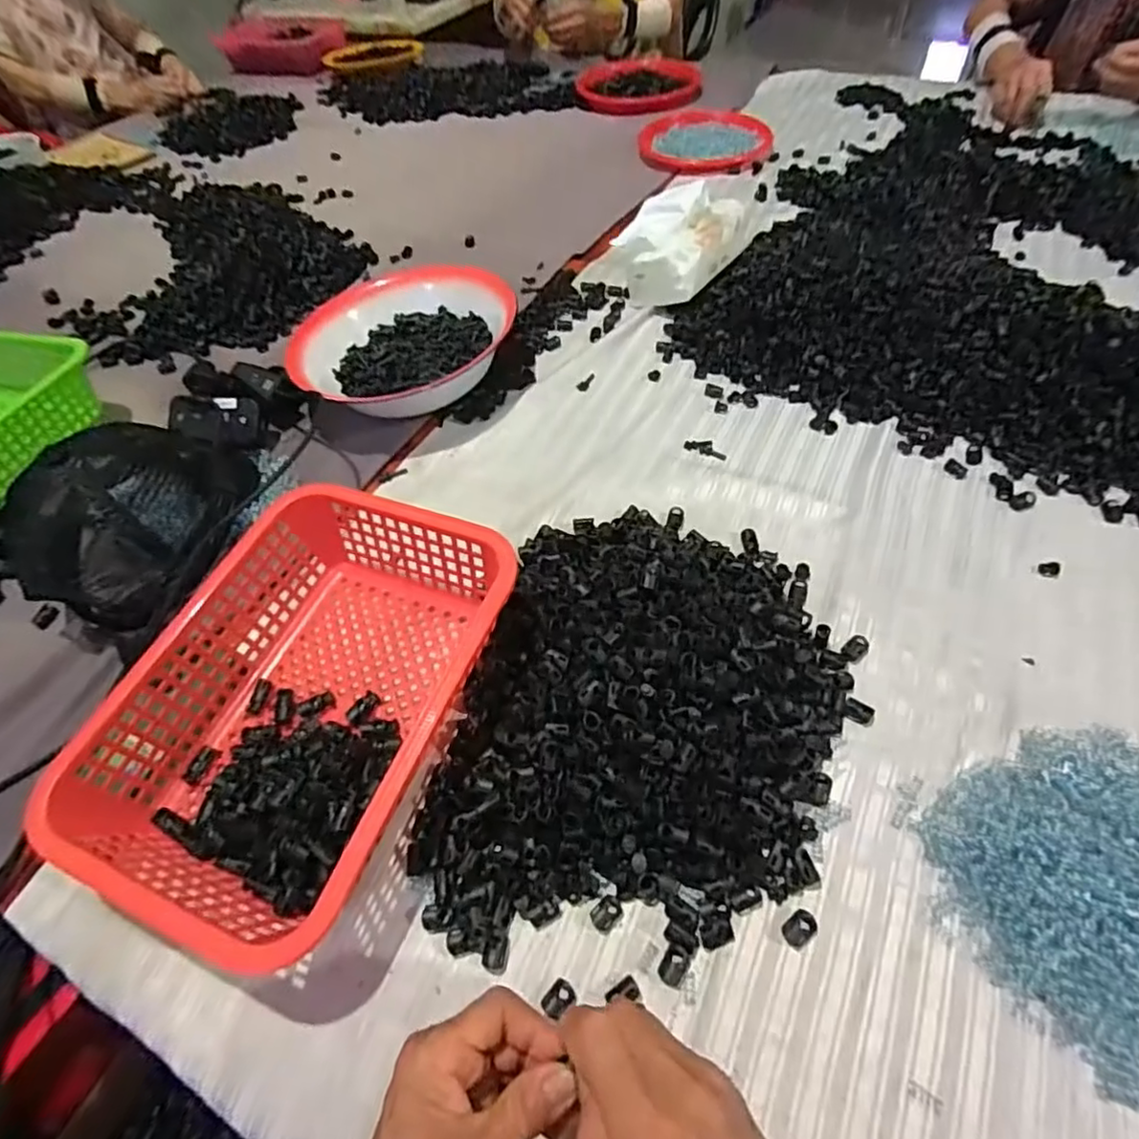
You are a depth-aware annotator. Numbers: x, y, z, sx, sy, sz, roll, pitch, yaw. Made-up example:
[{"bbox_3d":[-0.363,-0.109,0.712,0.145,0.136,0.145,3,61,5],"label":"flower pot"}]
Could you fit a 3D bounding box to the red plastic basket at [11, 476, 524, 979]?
[{"bbox_3d":[-0.179,0.085,0.450,0.214,0.077,0.291,17,58,17],"label":"red plastic basket"}]

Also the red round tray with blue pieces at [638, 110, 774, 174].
[{"bbox_3d":[0.242,-0.769,1.118,0.223,0.027,0.214,7,55,11],"label":"red round tray with blue pieces"}]

